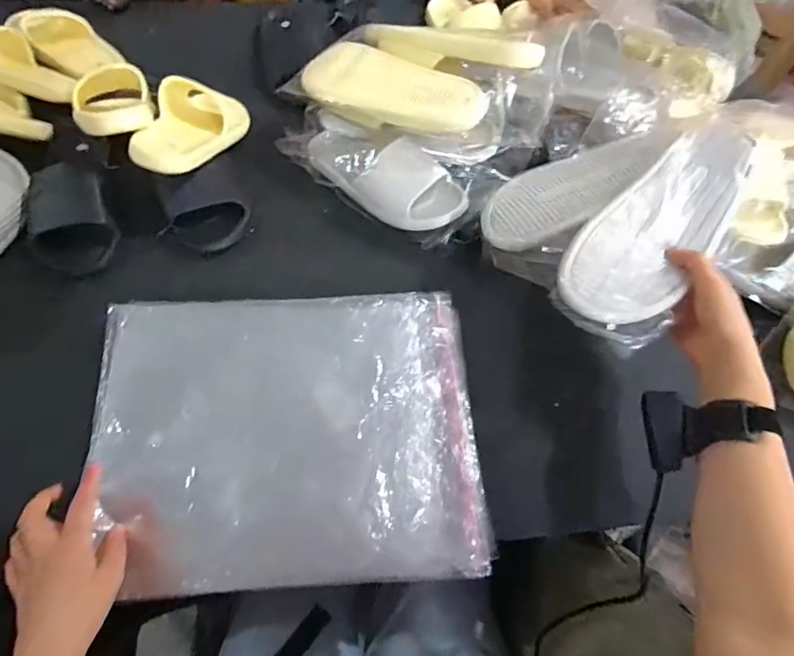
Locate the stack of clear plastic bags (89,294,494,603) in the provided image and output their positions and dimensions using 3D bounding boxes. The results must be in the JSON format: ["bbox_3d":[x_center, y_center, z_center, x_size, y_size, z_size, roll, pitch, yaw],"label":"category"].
[{"bbox_3d":[-0.111,0.104,0.500,0.387,0.029,0.293,-1,61,-5],"label":"stack of clear plastic bags"}]

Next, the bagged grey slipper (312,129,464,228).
[{"bbox_3d":[-0.030,-0.209,0.648,0.260,0.081,0.091,32,63,13],"label":"bagged grey slipper"}]

